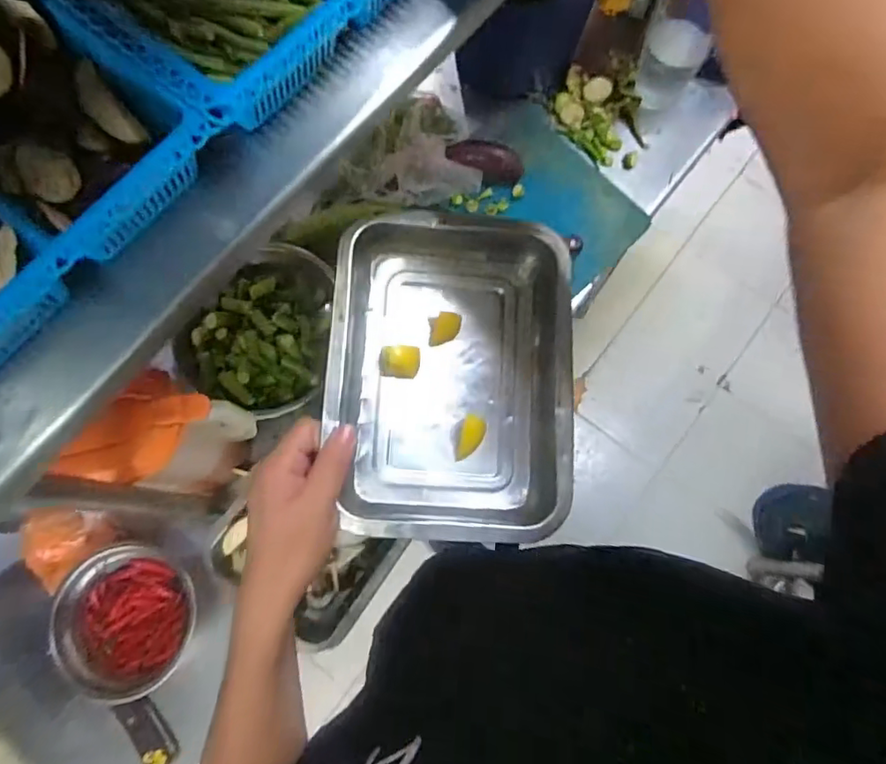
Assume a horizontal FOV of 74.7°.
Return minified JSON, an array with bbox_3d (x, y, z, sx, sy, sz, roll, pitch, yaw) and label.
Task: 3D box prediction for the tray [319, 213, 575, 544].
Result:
[{"bbox_3d":[0.008,-0.008,0.456,0.182,0.049,0.250,2,76,1],"label":"tray"}]

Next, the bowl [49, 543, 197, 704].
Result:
[{"bbox_3d":[-0.340,0.261,0.628,0.143,0.041,0.155,0,76,0],"label":"bowl"}]

